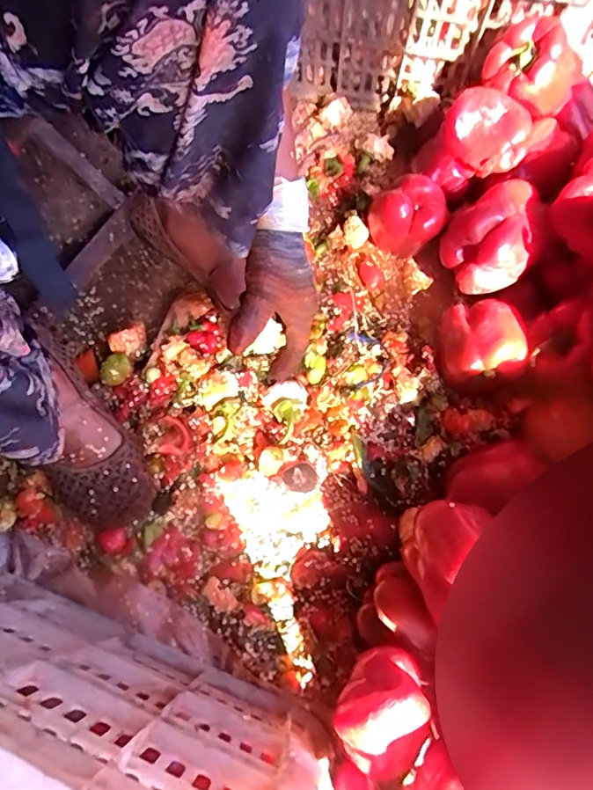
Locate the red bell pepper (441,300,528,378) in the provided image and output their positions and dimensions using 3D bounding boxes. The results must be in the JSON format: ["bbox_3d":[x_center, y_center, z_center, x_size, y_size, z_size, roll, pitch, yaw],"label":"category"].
[{"bbox_3d":[0.198,-0.061,0.536,0.076,0.058,0.093,2,70,2],"label":"red bell pepper"}]

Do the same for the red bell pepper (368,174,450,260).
[{"bbox_3d":[0.130,-0.203,0.589,0.064,0.103,0.080,-33,73,-10],"label":"red bell pepper"}]

